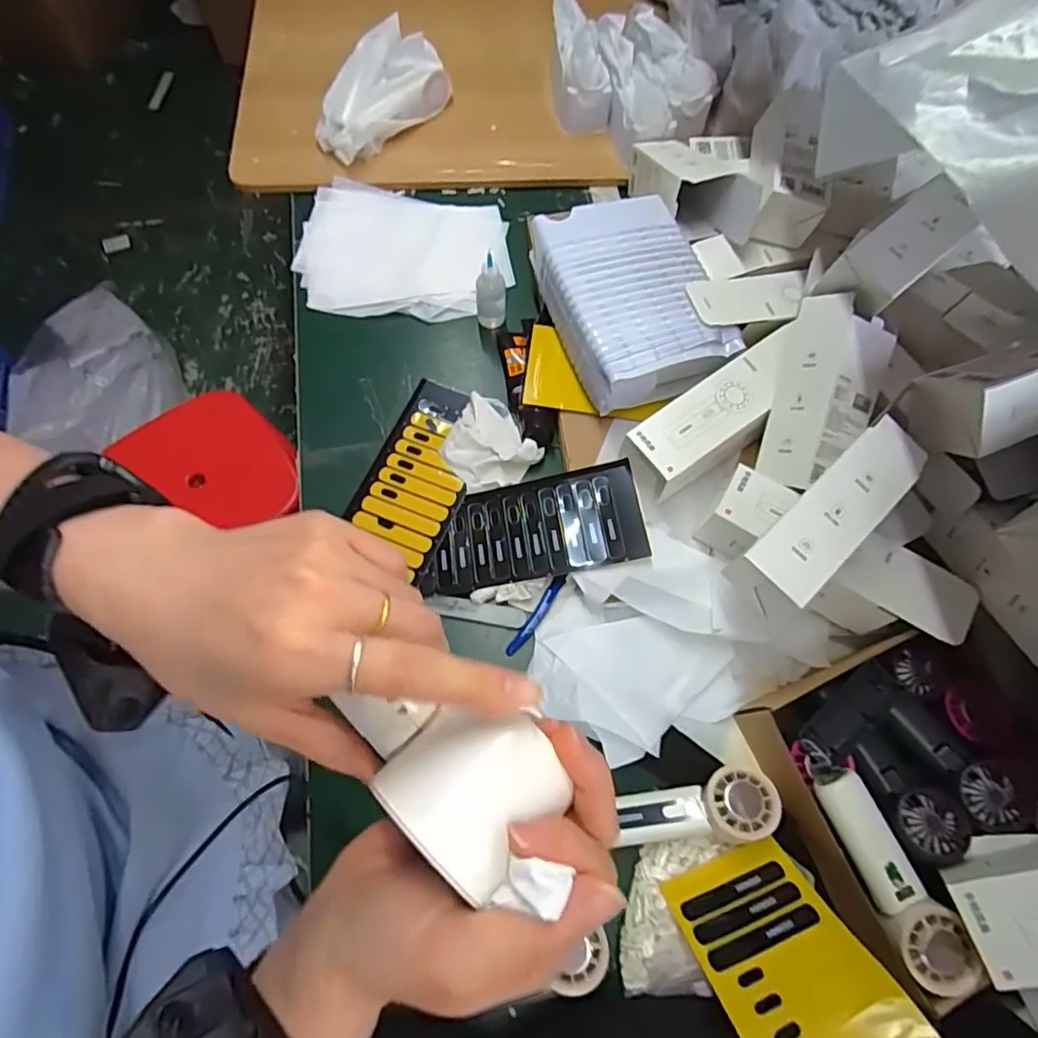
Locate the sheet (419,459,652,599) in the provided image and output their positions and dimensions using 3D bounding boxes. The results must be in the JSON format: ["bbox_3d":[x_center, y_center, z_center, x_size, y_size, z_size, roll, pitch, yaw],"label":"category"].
[{"bbox_3d":[0.012,0.012,0.619,0.228,0.009,0.110,-13,65,4],"label":"sheet"}]

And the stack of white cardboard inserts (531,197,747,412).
[{"bbox_3d":[0.121,-0.245,0.674,0.171,0.085,0.240,-17,70,-9],"label":"stack of white cardboard inserts"}]

